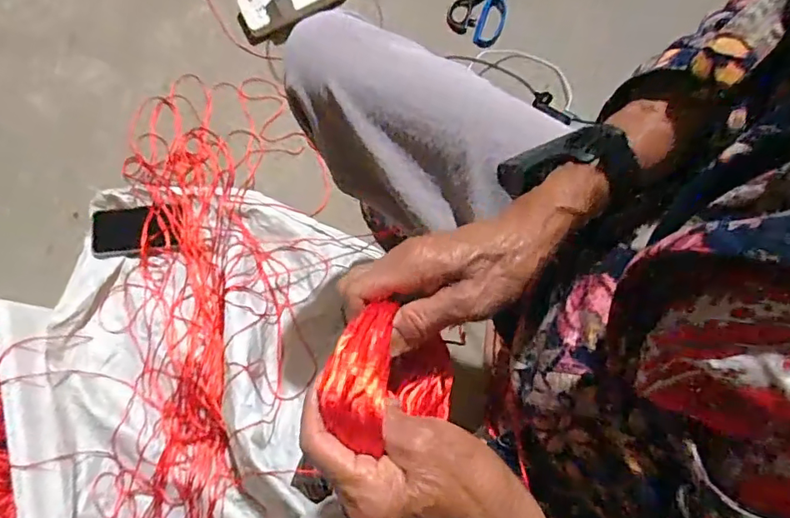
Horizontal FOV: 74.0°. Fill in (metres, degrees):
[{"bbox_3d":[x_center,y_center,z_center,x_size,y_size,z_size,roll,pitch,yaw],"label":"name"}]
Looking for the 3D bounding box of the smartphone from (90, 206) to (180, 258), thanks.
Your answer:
[{"bbox_3d":[-0.429,-0.046,0.865,0.129,0.013,0.080,-5,86,-11],"label":"smartphone"}]

